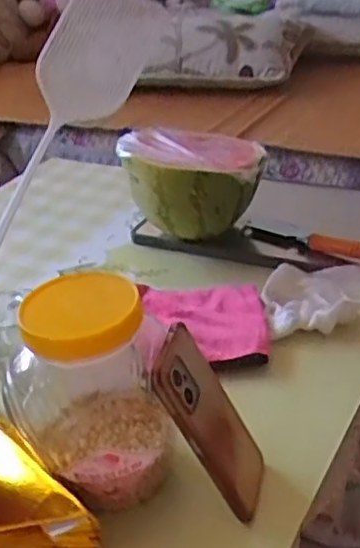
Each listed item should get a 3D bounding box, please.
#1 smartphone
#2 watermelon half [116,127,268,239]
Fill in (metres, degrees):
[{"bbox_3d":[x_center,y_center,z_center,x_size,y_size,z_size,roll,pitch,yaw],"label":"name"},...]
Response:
[{"bbox_3d":[0.027,0.122,0.542,0.017,0.163,0.066,-17,20,35],"label":"smartphone"},{"bbox_3d":[0.016,-0.127,0.929,0.187,0.112,0.174,-5,31,2],"label":"watermelon half"}]

